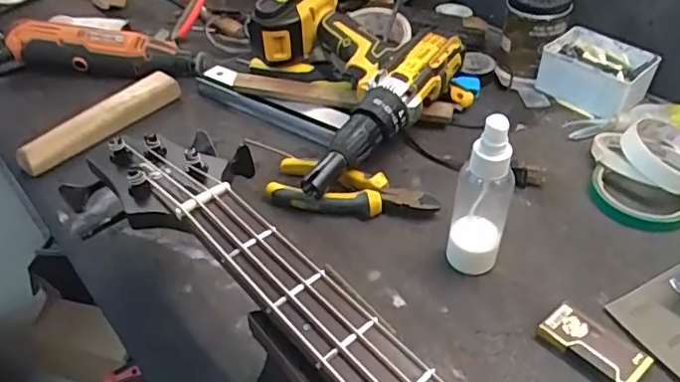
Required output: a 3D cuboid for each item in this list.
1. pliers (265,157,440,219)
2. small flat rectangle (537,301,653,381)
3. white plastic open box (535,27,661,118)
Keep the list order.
[{"bbox_3d":[0.012,-0.001,0.523,0.148,0.025,0.052,6,42,10],"label":"pliers"},{"bbox_3d":[0.181,0.109,0.410,0.038,0.014,0.069,-32,50,-29],"label":"small flat rectangle"},{"bbox_3d":[0.285,-0.130,0.641,0.082,0.045,0.110,-34,50,-30],"label":"white plastic open box"}]

